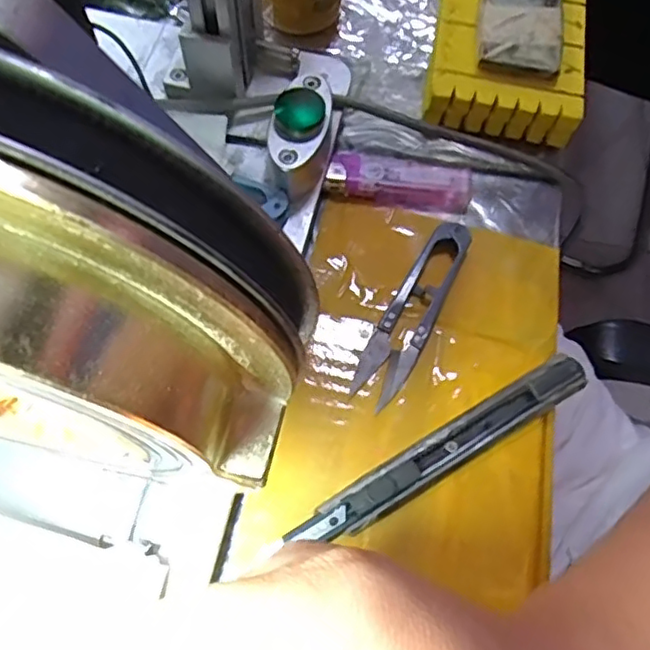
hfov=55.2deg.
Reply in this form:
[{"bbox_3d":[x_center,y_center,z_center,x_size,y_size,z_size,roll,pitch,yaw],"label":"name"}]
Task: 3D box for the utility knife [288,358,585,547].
[{"bbox_3d":[0.052,0.053,0.265,0.141,0.013,0.016,-29,71,-14],"label":"utility knife"}]

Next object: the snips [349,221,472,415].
[{"bbox_3d":[0.043,-0.008,0.295,0.023,0.006,0.103,28,68,9],"label":"snips"}]

